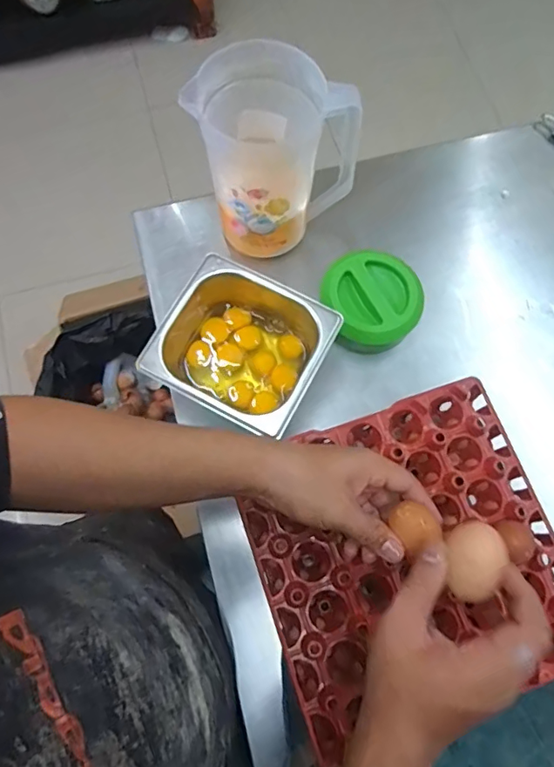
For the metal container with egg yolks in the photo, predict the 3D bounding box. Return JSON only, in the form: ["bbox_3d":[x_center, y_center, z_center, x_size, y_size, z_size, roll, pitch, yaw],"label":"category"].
[{"bbox_3d":[-0.038,-0.037,0.608,0.175,0.097,0.161,27,75,7],"label":"metal container with egg yolks"}]

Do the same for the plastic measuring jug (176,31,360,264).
[{"bbox_3d":[-0.009,-0.264,0.600,0.147,0.190,0.133,-37,77,-11],"label":"plastic measuring jug"}]

